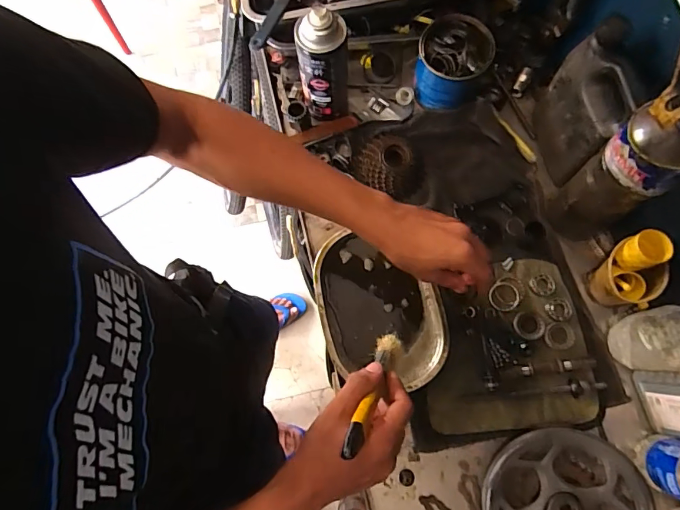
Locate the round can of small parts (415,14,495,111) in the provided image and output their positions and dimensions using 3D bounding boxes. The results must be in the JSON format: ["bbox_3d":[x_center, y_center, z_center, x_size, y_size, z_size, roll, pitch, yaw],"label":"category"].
[{"bbox_3d":[0.161,-0.276,0.633,0.097,0.098,0.093,0,75,1],"label":"round can of small parts"}]

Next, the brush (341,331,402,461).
[{"bbox_3d":[0.034,0.135,0.440,0.025,0.167,0.020,23,119,7],"label":"brush"}]

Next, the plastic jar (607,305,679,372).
[{"bbox_3d":[0.376,0.103,0.524,0.063,0.083,0.071,-11,75,-2],"label":"plastic jar"}]

